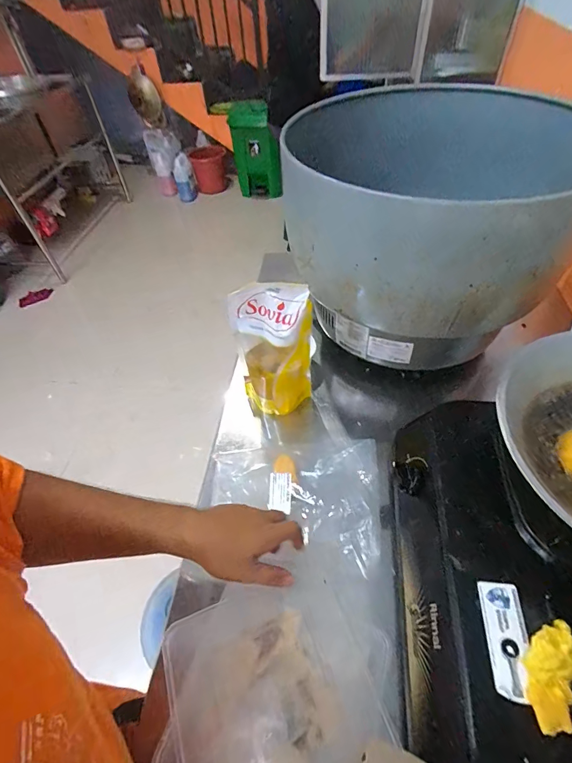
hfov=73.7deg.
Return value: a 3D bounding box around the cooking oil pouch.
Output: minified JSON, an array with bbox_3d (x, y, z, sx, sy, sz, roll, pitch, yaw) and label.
[{"bbox_3d":[-0.018,-0.043,0.619,0.115,0.252,0.060,-9,51,-3],"label":"cooking oil pouch"}]

